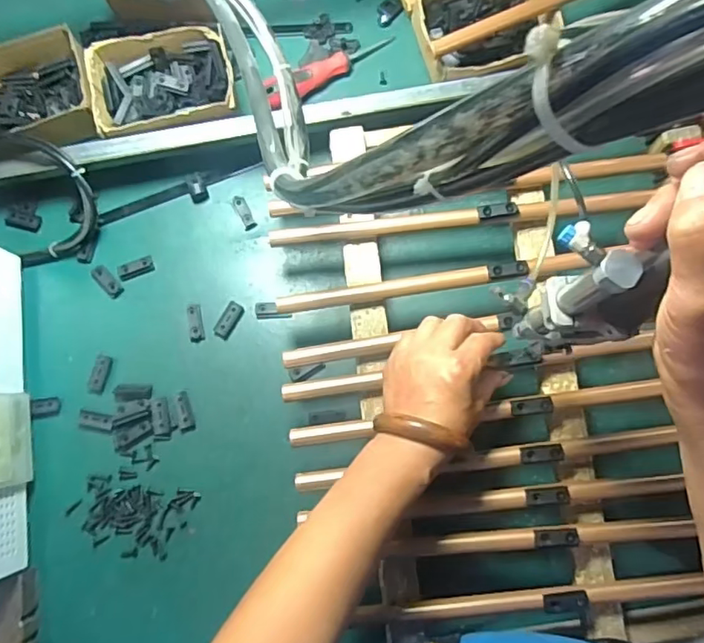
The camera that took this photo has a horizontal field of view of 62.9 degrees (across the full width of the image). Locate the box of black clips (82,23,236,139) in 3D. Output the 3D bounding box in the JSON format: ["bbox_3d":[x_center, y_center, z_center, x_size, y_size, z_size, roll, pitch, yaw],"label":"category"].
[{"bbox_3d":[-0.192,-0.241,0.589,0.138,0.042,0.100,-14,81,-2],"label":"box of black clips"}]

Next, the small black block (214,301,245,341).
[{"bbox_3d":[-0.123,-0.001,0.577,0.018,0.004,0.038,30,82,5],"label":"small black block"}]

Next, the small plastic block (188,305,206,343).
[{"bbox_3d":[-0.157,0.002,0.581,0.015,0.005,0.039,-11,81,-2],"label":"small plastic block"}]

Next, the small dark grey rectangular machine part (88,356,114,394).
[{"bbox_3d":[-0.252,0.053,0.574,0.015,0.004,0.038,12,81,2],"label":"small dark grey rectangular machine part"}]

